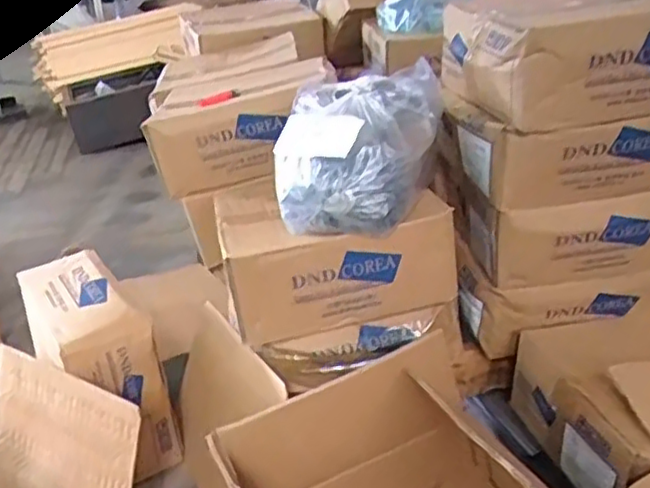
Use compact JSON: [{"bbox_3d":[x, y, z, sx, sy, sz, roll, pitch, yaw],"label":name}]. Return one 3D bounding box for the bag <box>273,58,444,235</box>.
[{"bbox_3d":[0.042,-0.136,0.990,0.217,0.162,0.228,6,27,16],"label":"bag"}]

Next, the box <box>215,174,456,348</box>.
[{"bbox_3d":[0.006,-0.006,1.083,0.322,0.147,0.300,-7,26,-10],"label":"box"}]

